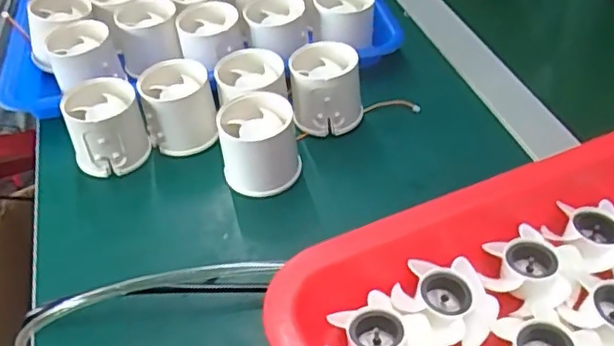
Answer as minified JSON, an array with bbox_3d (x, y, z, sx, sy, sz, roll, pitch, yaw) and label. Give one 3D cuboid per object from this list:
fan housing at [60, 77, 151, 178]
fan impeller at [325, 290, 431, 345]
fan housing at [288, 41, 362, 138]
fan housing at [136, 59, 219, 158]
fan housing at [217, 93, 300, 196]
[{"bbox_3d":[-0.147,-0.034,0.464,0.052,0.052,0.049,-13,44,-10],"label":"fan housing"},{"bbox_3d":[0.029,0.072,0.268,0.040,0.017,0.039,-2,43,2],"label":"fan impeller"},{"bbox_3d":[0.013,-0.064,0.484,0.055,0.050,0.055,-7,43,-4],"label":"fan housing"},{"bbox_3d":[-0.097,-0.049,0.478,0.054,0.047,0.060,-12,44,-9],"label":"fan housing"},{"bbox_3d":[-0.034,-0.019,0.442,0.055,0.051,0.055,-10,43,-7],"label":"fan housing"}]

